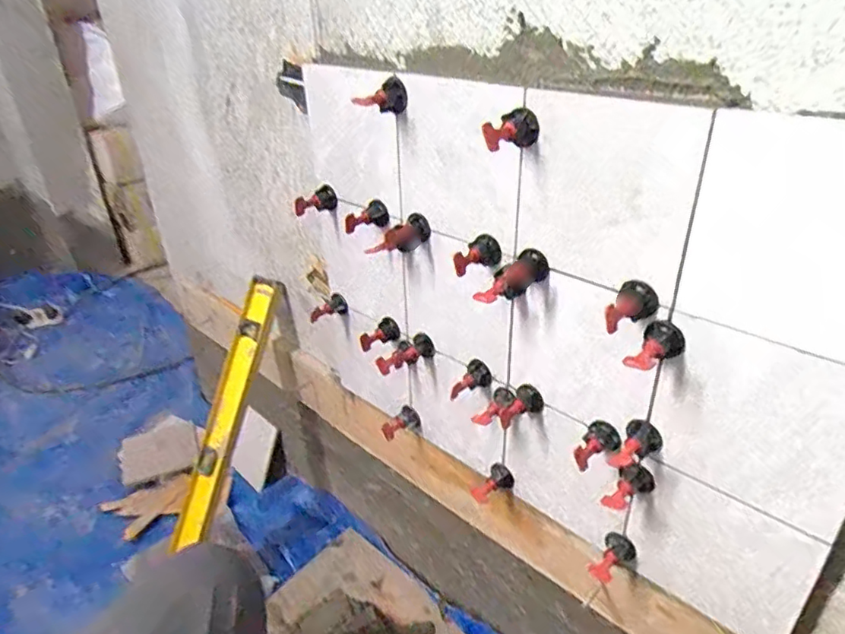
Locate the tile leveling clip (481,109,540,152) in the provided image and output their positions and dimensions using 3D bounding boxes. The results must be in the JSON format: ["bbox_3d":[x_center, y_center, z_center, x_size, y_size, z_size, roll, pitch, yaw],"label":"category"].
[{"bbox_3d":[0.071,-0.147,0.460,0.026,0.027,0.051,18,36,29],"label":"tile leveling clip"}]

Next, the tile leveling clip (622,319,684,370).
[{"bbox_3d":[0.180,0.026,0.444,0.030,0.031,0.043,21,37,33],"label":"tile leveling clip"}]

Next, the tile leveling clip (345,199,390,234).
[{"bbox_3d":[-0.061,-0.108,0.629,0.029,0.025,0.051,19,36,31],"label":"tile leveling clip"}]

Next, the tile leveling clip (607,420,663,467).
[{"bbox_3d":[0.184,0.114,0.499,0.029,0.034,0.043,25,40,37],"label":"tile leveling clip"}]

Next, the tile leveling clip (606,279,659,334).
[{"bbox_3d":[0.164,-0.007,0.450,0.032,0.029,0.043,14,34,25],"label":"tile leveling clip"}]

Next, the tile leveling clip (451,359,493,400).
[{"bbox_3d":[0.052,0.069,0.616,0.030,0.033,0.038,18,36,29],"label":"tile leveling clip"}]

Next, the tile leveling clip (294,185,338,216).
[{"bbox_3d":[-0.129,-0.136,0.686,0.054,0.030,0.026,-26,38,-35],"label":"tile leveling clip"}]

